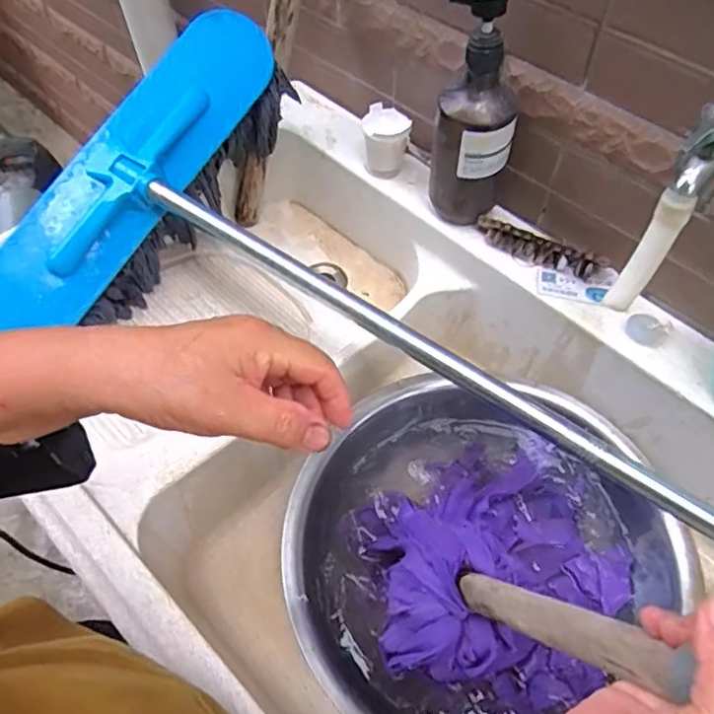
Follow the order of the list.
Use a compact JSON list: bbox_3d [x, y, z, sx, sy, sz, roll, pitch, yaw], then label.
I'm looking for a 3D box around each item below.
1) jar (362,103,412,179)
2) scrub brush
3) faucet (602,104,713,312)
[{"bbox_3d":[0.036,-0.266,0.767,0.058,0.064,0.058,0,58,1],"label":"jar"},{"bbox_3d":[0.207,-0.125,0.702,0.148,0.027,0.028,25,61,16],"label":"scrub brush"},{"bbox_3d":[0.273,-0.134,0.501,0.040,0.149,0.157,36,65,21],"label":"faucet"}]

